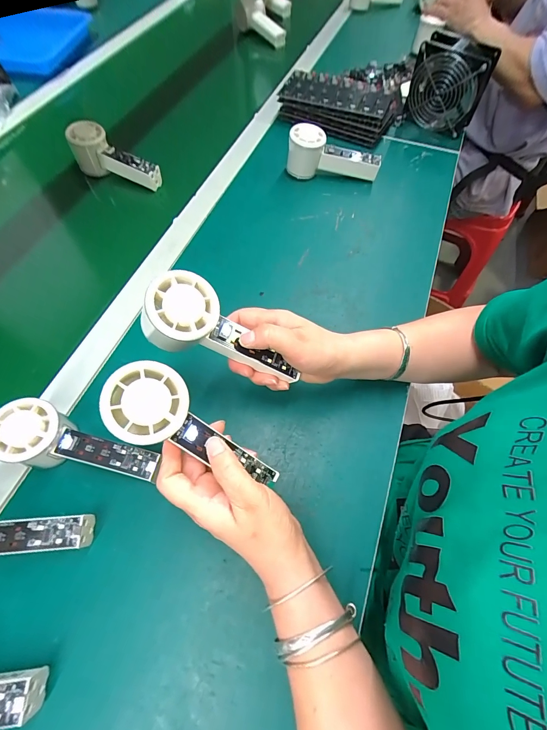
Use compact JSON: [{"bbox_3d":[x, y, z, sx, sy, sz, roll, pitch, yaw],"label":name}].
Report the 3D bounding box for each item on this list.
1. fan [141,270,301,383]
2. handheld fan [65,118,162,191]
[{"bbox_3d":[-0.045,-0.021,0.290,0.146,0.034,0.064,31,59,-29],"label":"fan"},{"bbox_3d":[-0.256,-0.330,0.522,0.147,0.063,0.046,29,66,14],"label":"handheld fan"}]

